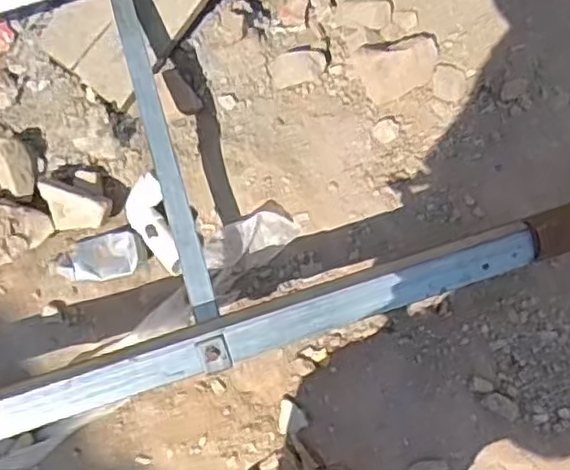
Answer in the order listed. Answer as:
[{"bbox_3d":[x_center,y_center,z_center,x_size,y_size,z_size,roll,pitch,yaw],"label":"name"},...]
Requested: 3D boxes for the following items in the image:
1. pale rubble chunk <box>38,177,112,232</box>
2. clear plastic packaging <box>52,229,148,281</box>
[{"bbox_3d":[-0.387,-0.051,1.201,0.137,0.032,0.081,15,76,0],"label":"pale rubble chunk"},{"bbox_3d":[-0.325,0.042,1.200,0.152,0.032,0.083,-13,75,-4],"label":"clear plastic packaging"}]

